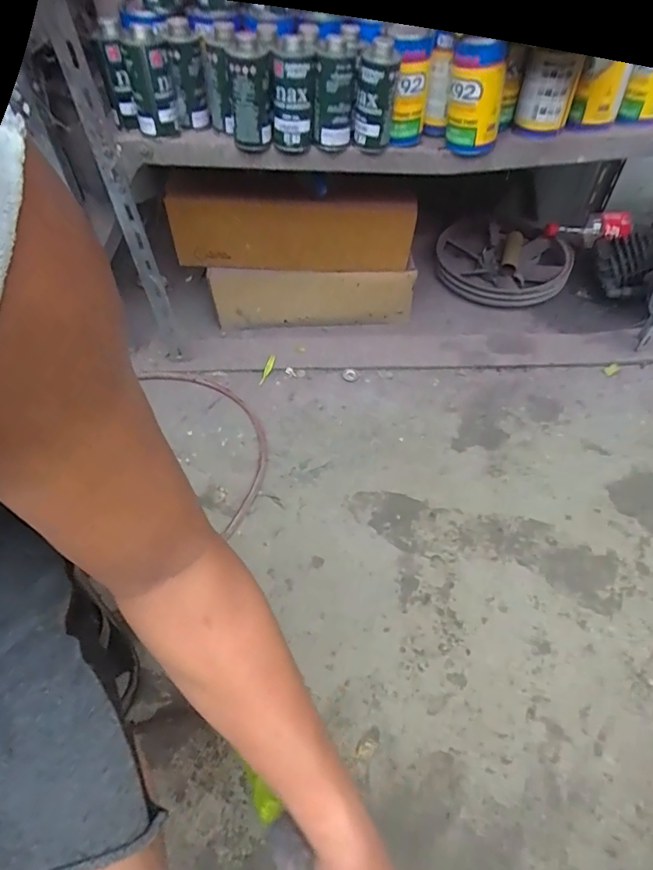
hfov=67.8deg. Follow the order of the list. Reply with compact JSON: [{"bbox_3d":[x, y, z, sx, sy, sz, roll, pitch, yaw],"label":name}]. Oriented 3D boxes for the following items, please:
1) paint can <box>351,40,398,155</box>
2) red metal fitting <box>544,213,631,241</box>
[{"bbox_3d":[0.064,-0.443,0.652,0.053,0.126,0.060,4,53,4],"label":"paint can"},{"bbox_3d":[0.642,-0.510,1.191,0.210,0.060,0.053,-7,53,-5],"label":"red metal fitting"}]

